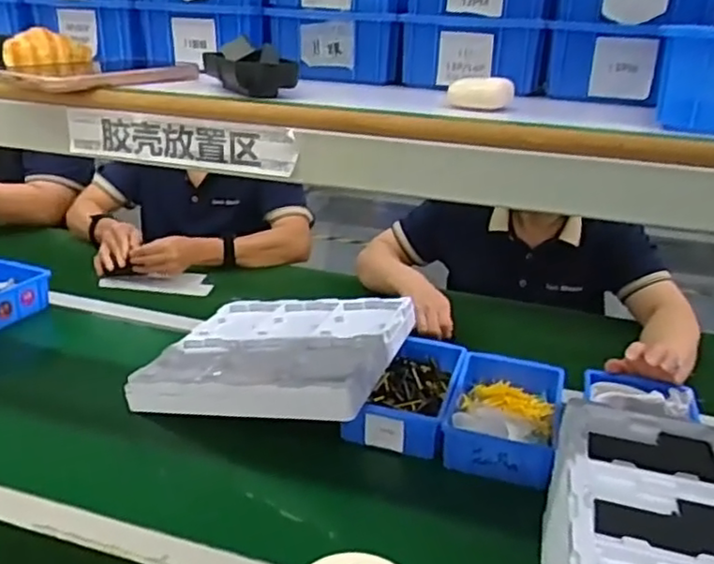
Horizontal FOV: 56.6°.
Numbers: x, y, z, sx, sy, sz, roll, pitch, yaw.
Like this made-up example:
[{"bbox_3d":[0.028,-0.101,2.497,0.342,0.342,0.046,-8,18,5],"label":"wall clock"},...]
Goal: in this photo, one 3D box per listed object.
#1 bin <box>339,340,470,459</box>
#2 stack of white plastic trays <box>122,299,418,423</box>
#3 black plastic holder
[{"bbox_3d":[0.069,0.143,0.874,0.125,0.060,0.195,10,23,15],"label":"bin"},{"bbox_3d":[-0.106,0.095,0.906,0.316,0.046,0.285,-3,21,22],"label":"stack of white plastic trays"},{"bbox_3d":[-0.084,-0.164,0.518,0.058,0.040,0.083,-9,25,-27],"label":"black plastic holder"}]

